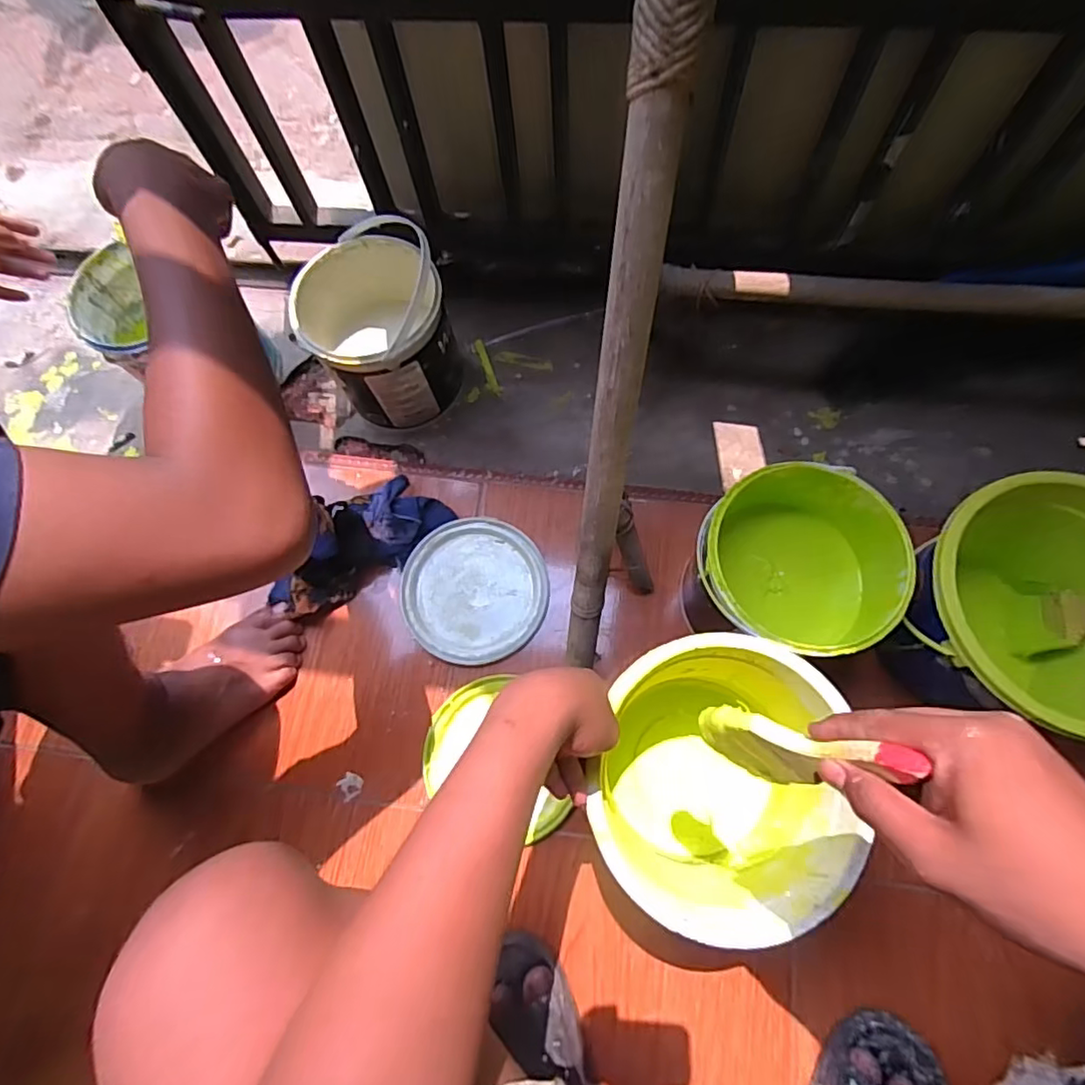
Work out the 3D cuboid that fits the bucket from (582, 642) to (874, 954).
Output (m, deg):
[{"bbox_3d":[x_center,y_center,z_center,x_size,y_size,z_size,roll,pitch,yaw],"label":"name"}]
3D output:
[{"bbox_3d":[0.150,0.215,0.564,0.205,0.202,0.226,5,74,3],"label":"bucket"}]

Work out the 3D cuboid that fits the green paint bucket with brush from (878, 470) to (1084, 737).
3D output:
[{"bbox_3d":[0.454,0.078,0.611,0.219,0.250,0.224,-1,73,2],"label":"green paint bucket with brush"}]

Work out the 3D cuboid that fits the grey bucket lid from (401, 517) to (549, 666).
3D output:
[{"bbox_3d":[-0.084,0.057,0.726,0.176,0.013,0.170,-1,73,2],"label":"grey bucket lid"}]

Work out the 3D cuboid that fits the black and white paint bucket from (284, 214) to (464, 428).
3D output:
[{"bbox_3d":[-0.211,-0.274,0.775,0.173,0.196,0.185,-41,76,-10],"label":"black and white paint bucket"}]

